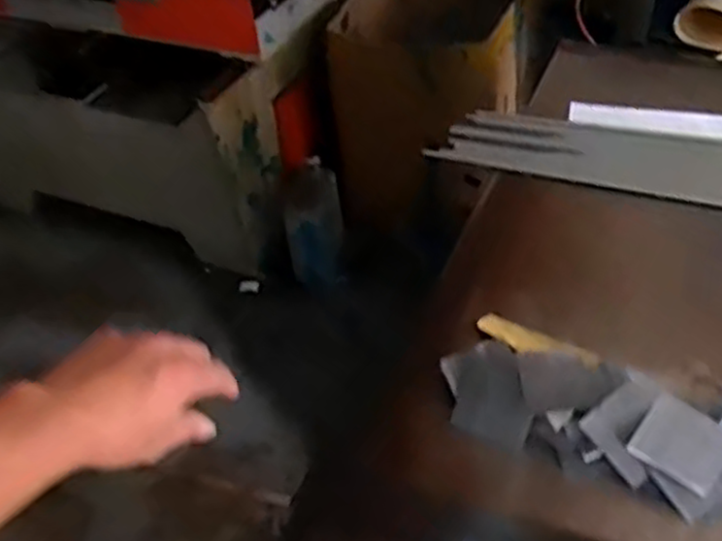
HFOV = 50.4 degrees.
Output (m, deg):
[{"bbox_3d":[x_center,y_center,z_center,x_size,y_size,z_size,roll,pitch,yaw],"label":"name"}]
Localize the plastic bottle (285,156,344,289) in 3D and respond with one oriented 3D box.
[{"bbox_3d":[-0.118,-0.110,1.860,0.125,0.312,0.096,1,16,9],"label":"plastic bottle"}]

